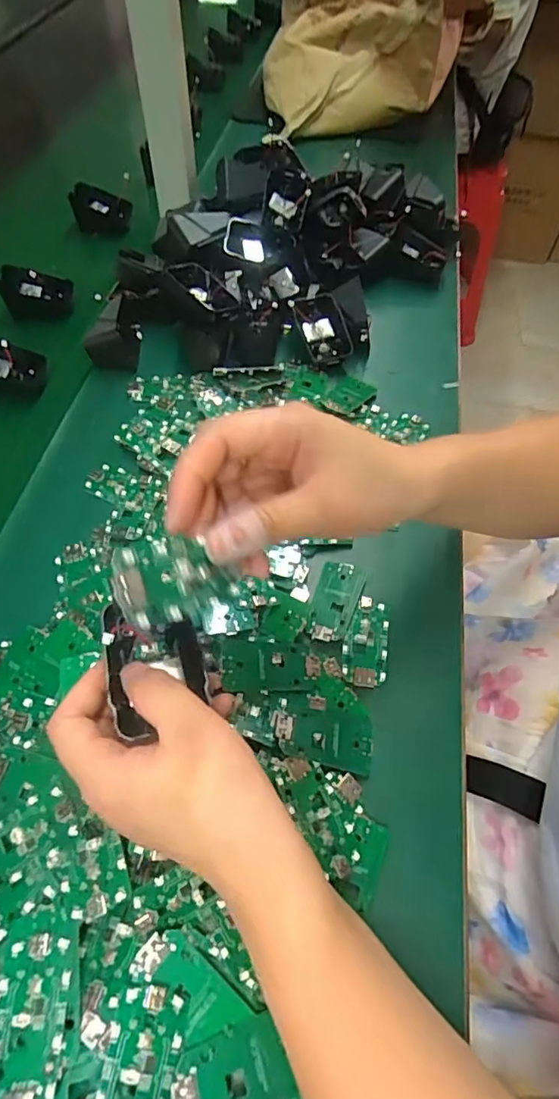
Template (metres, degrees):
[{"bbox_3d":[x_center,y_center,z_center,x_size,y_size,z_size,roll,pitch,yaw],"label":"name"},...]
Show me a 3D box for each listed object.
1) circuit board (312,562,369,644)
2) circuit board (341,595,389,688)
[{"bbox_3d":[0.040,0.036,0.373,0.030,0.006,0.059,16,58,7],"label":"circuit board"},{"bbox_3d":[0.060,0.063,0.361,0.029,0.005,0.063,10,58,3],"label":"circuit board"}]

